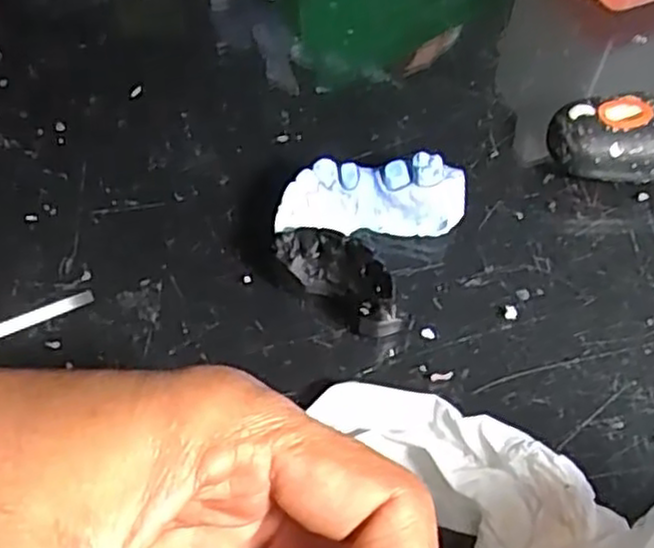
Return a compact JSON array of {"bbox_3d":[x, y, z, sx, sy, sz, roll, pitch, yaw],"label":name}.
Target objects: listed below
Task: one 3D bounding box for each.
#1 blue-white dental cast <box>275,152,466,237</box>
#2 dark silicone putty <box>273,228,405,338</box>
[{"bbox_3d":[0.015,-0.024,0.249,0.061,0.022,0.019,-5,60,-3],"label":"blue-white dental cast"},{"bbox_3d":[0.005,0.003,0.234,0.042,0.023,0.017,37,66,19],"label":"dark silicone putty"}]

